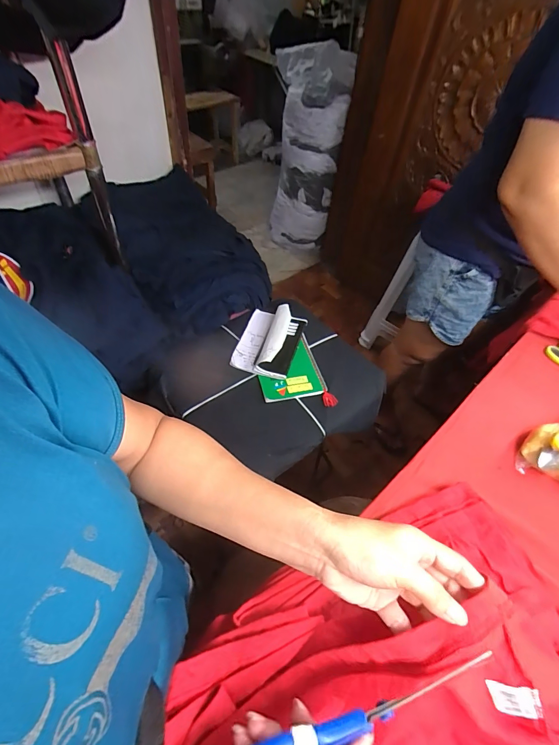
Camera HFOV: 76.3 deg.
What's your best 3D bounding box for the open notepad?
[{"bbox_3d":[-0.024,-0.089,0.872,0.143,0.059,0.198,15,52,7],"label":"open notepad"}]

